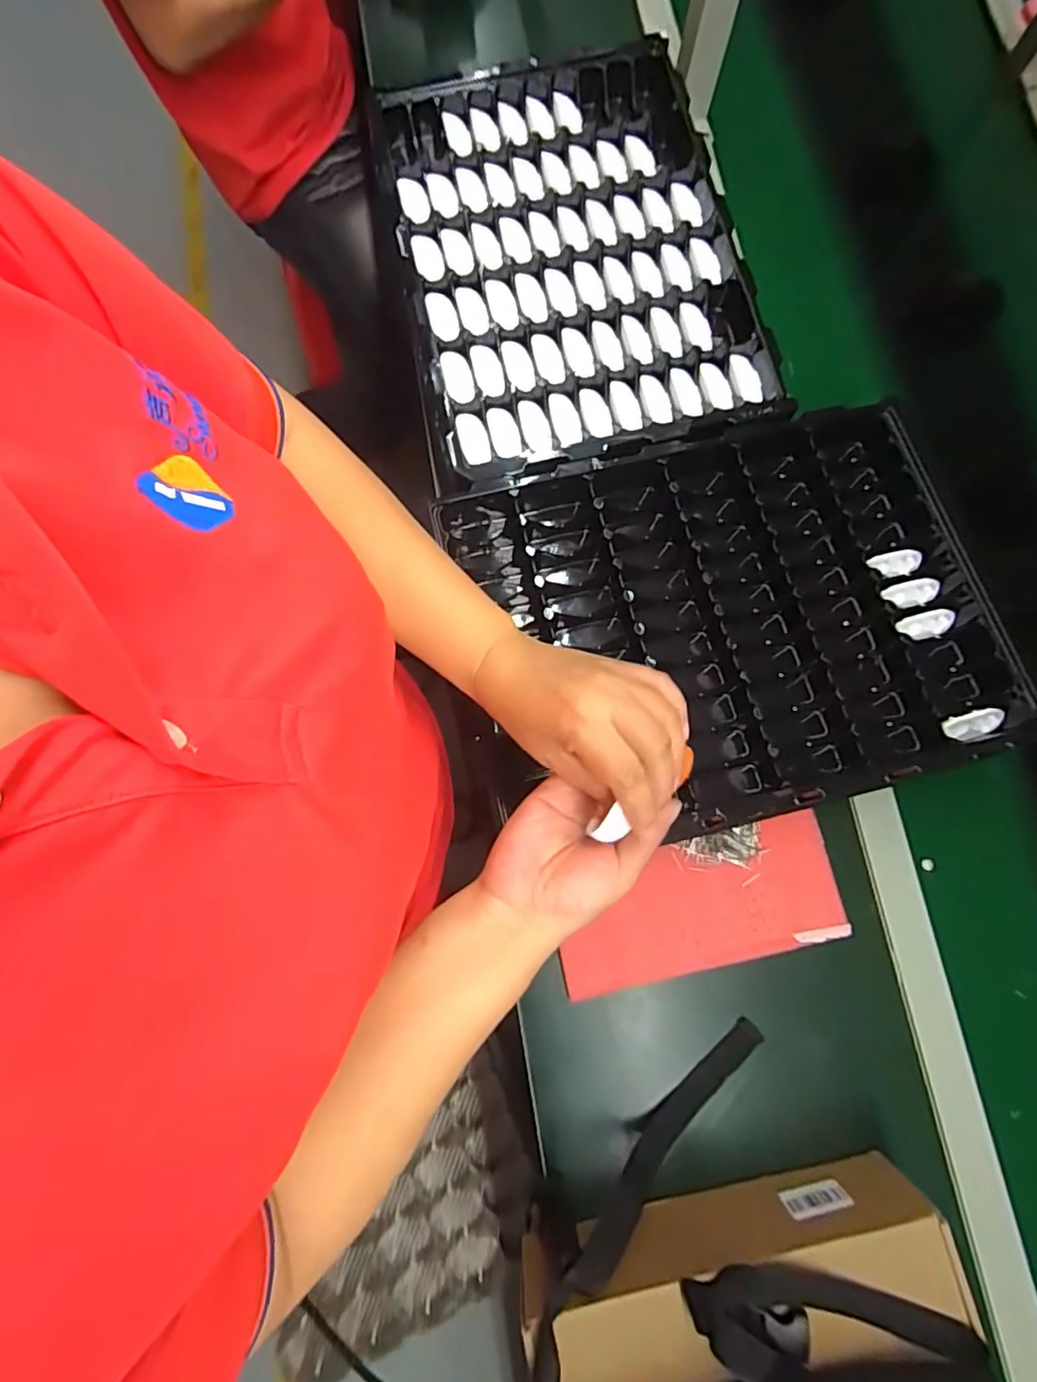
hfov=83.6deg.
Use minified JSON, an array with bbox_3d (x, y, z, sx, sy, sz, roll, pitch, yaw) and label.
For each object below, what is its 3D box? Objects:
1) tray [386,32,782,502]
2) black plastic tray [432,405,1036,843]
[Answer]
[{"bbox_3d":[0.052,-0.442,0.608,0.350,0.045,0.484,-10,79,-2],"label":"tray"},{"bbox_3d":[0.187,-0.071,0.523,0.422,0.071,0.346,-15,79,-3],"label":"black plastic tray"}]

